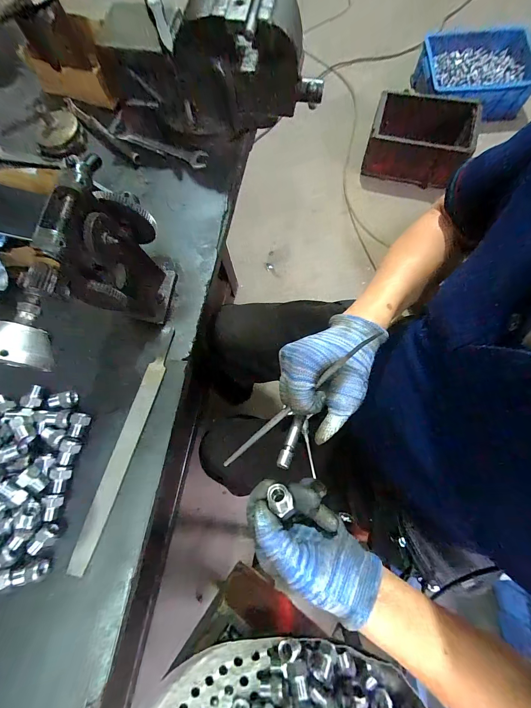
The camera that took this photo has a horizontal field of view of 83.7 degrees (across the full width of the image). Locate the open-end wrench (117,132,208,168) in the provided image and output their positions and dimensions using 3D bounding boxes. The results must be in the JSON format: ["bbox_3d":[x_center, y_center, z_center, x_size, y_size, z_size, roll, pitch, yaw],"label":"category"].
[{"bbox_3d":[-0.173,-0.349,0.497,0.169,0.013,0.034,24,76,9],"label":"open-end wrench"}]

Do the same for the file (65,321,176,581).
[{"bbox_3d":[-0.169,0.107,0.364,0.020,0.010,0.290,16,75,7],"label":"file"}]

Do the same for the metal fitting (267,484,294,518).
[{"bbox_3d":[0.014,0.126,0.255,0.017,0.008,0.024,-37,78,-11],"label":"metal fitting"}]

